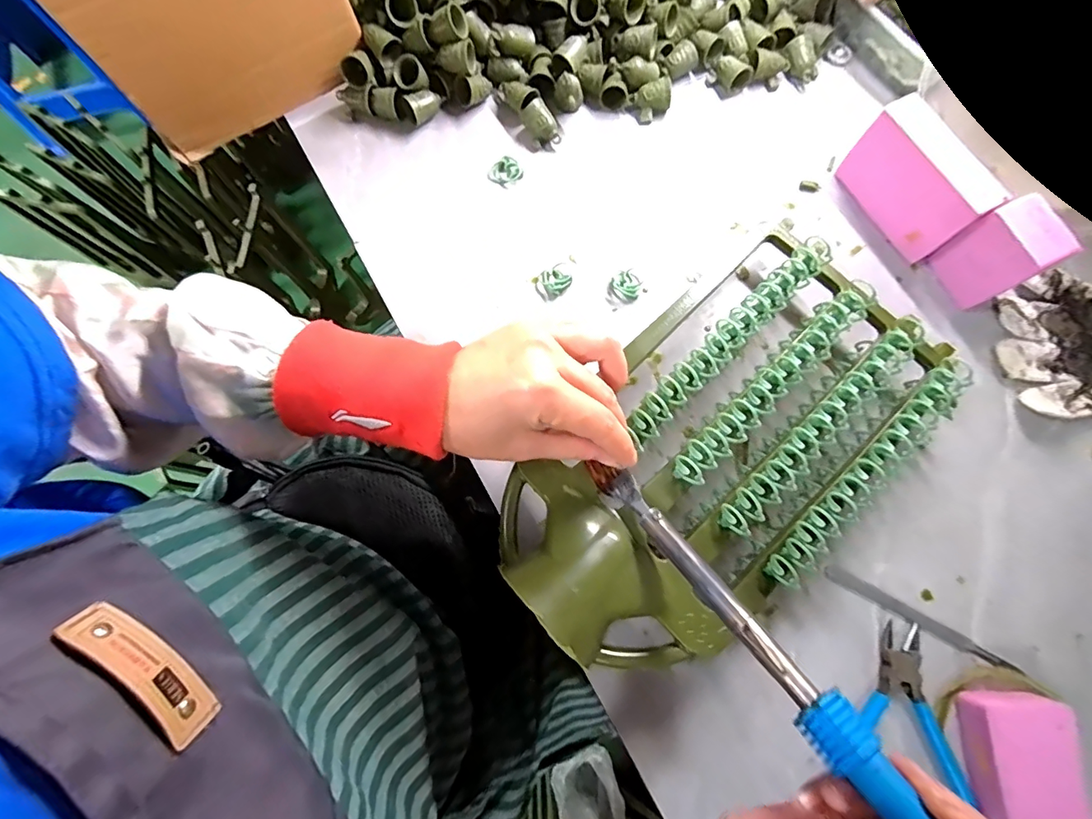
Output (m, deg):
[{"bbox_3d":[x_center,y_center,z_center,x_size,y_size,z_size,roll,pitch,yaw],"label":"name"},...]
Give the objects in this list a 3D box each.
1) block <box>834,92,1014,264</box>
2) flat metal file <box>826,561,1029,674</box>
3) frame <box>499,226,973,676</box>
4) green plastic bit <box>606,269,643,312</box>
[{"bbox_3d":[0.294,-0.181,0.391,0.033,0.071,0.109,-28,78,-6],"label":"block"},{"bbox_3d":[0.264,0.147,0.344,0.134,0.005,0.010,28,78,6],"label":"flat metal file"},{"bbox_3d":[0.117,0.027,0.340,0.316,0.071,0.177,-42,80,-9],"label":"frame"},{"bbox_3d":[0.064,-0.099,0.401,0.032,0.004,0.026,-38,80,-8],"label":"green plastic bit"}]

